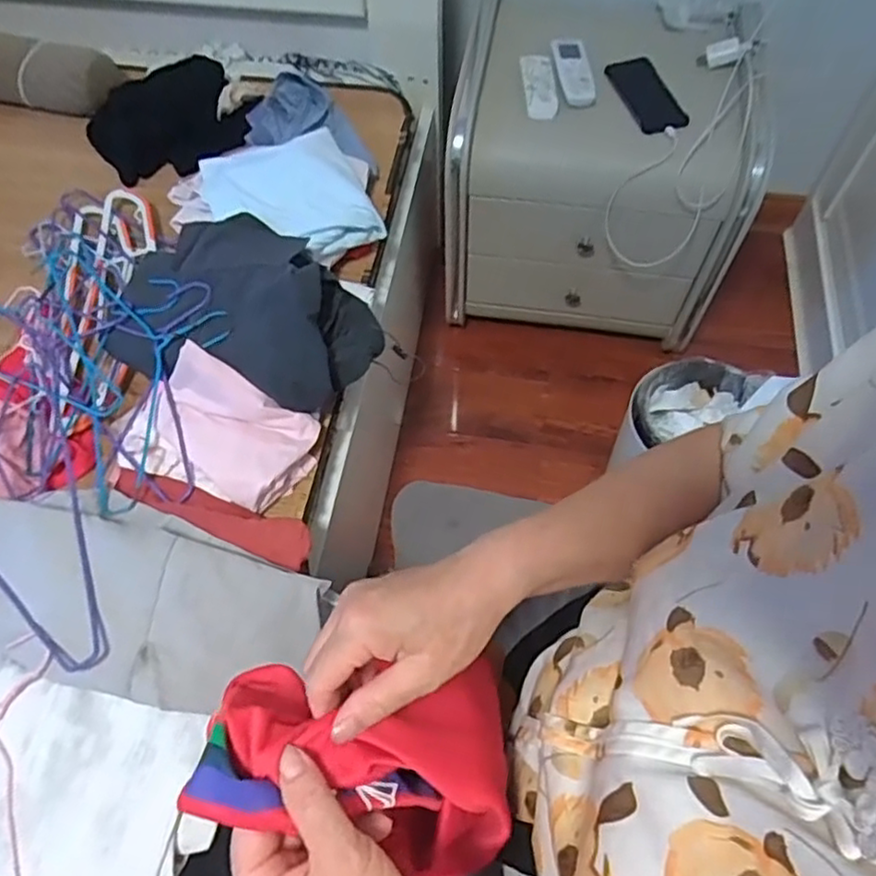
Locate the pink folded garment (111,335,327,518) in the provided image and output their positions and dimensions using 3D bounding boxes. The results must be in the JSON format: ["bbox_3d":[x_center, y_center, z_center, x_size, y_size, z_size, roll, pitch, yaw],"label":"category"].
[{"bbox_3d":[-0.258,-0.008,0.763,0.207,0.084,0.136,21,63,12],"label":"pink folded garment"}]

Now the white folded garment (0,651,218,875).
[{"bbox_3d":[-0.332,0.298,0.576,0.275,0.042,0.161,14,62,9],"label":"white folded garment"}]

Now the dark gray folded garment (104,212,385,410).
[{"bbox_3d":[-0.231,-0.163,0.821,0.318,0.134,0.237,23,64,13],"label":"dark gray folded garment"}]

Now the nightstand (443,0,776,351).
[{"bbox_3d":[0.280,-0.465,1.260,0.504,0.436,0.394,5,61,4],"label":"nightstand"}]

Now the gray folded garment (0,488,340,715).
[{"bbox_3d":[-0.290,0.149,0.630,0.351,0.053,0.167,16,62,10],"label":"gray folded garment"}]

